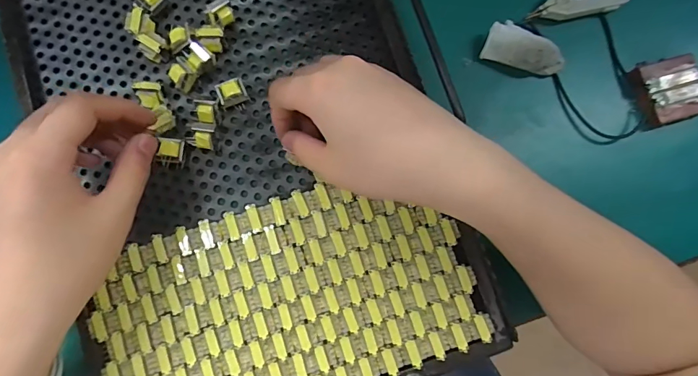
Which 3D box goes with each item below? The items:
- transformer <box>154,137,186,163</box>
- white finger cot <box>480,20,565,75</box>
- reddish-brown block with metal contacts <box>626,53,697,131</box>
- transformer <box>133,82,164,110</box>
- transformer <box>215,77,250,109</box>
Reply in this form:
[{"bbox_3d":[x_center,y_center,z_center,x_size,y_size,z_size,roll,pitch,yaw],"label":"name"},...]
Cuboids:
[{"bbox_3d":[-0.126,-0.026,0.289,0.015,0.009,0.017,6,82,-2],"label":"transformer"},{"bbox_3d":[0.137,-0.106,0.315,0.063,0.022,0.027,17,85,0],"label":"white finger cot"},{"bbox_3d":[0.256,-0.077,0.330,0.051,0.024,0.051,-14,83,-5],"label":"reddish-brown block with metal contacts"},{"bbox_3d":[-0.143,-0.066,0.298,0.018,0.018,0.018,-2,83,-3],"label":"transformer"},{"bbox_3d":[-0.085,-0.069,0.301,0.020,0.017,0.017,-25,84,-6],"label":"transformer"}]

